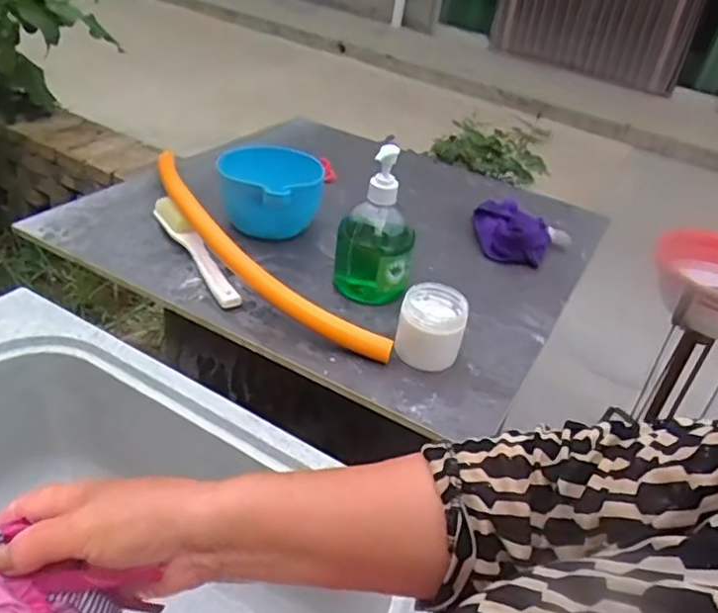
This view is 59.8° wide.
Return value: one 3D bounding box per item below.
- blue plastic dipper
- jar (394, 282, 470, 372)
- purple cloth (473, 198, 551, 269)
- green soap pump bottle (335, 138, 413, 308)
[{"bbox_3d":[-0.111,-0.139,0.805,0.124,0.100,0.131,-7,35,-16],"label":"blue plastic dipper"},{"bbox_3d":[0.073,0.024,0.628,0.063,0.073,0.060,6,34,-4],"label":"jar"},{"bbox_3d":[0.215,-0.106,0.879,0.100,0.045,0.122,4,34,-6],"label":"purple cloth"},{"bbox_3d":[0.020,-0.087,0.692,0.085,0.168,0.070,8,34,-1],"label":"green soap pump bottle"}]

